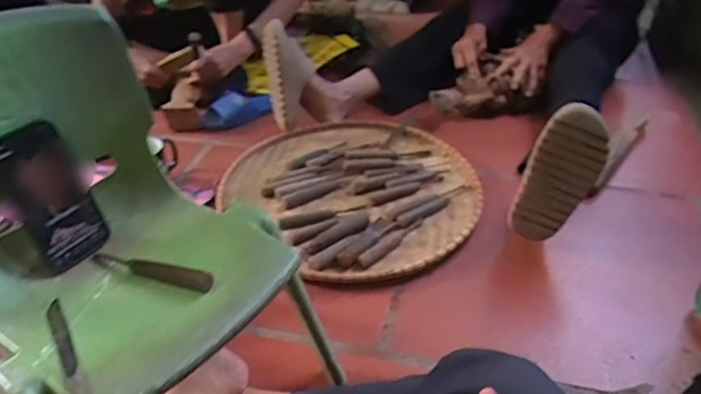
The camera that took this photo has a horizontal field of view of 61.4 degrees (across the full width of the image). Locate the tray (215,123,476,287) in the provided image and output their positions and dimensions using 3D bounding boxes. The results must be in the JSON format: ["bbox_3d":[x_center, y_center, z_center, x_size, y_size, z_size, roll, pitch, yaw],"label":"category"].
[{"bbox_3d":[0.006,-0.022,1.188,0.441,0.056,0.494,-30,44,-33],"label":"tray"}]

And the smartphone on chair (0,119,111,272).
[{"bbox_3d":[-0.334,0.000,0.667,0.015,0.165,0.082,9,39,38],"label":"smartphone on chair"}]

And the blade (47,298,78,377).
[{"bbox_3d":[-0.285,0.136,0.583,0.016,0.004,0.132,-18,29,-29],"label":"blade"}]

